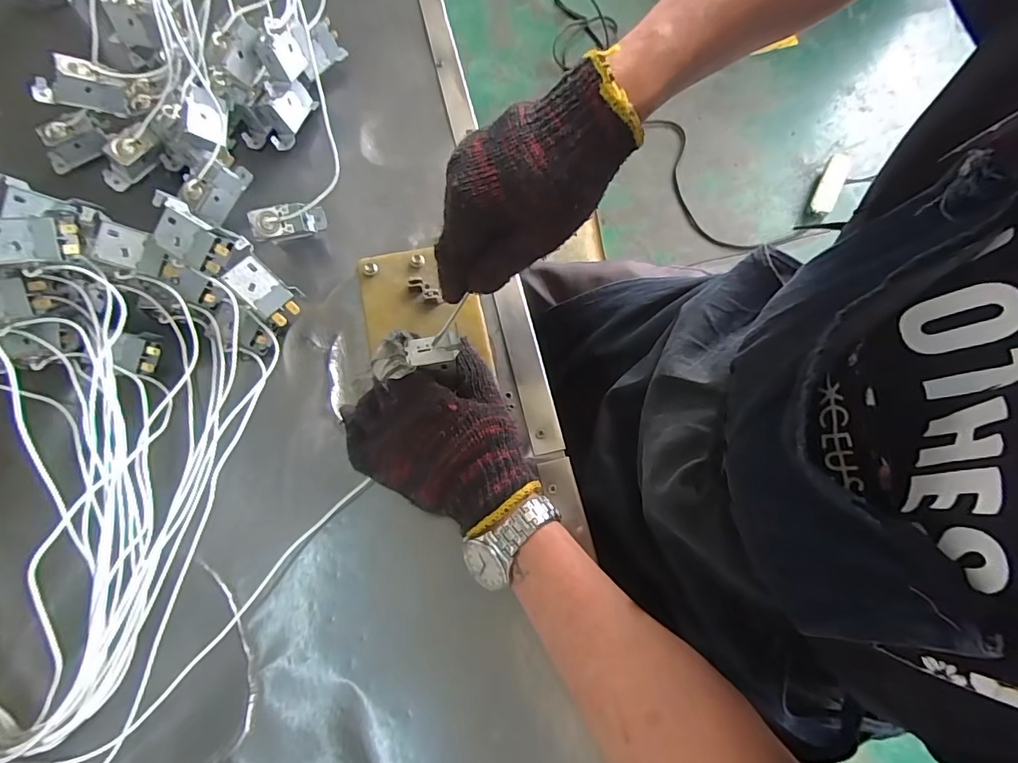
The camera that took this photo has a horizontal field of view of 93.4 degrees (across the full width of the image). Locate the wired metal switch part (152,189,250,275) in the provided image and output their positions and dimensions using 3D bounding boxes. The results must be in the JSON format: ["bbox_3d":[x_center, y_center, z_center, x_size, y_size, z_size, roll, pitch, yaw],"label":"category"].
[{"bbox_3d":[-0.237,-0.109,0.362,0.059,0.027,0.036,33,96,2],"label":"wired metal switch part"}]

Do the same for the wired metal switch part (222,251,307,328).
[{"bbox_3d":[-0.195,-0.072,0.385,0.054,0.020,0.034,42,71,-18],"label":"wired metal switch part"}]

